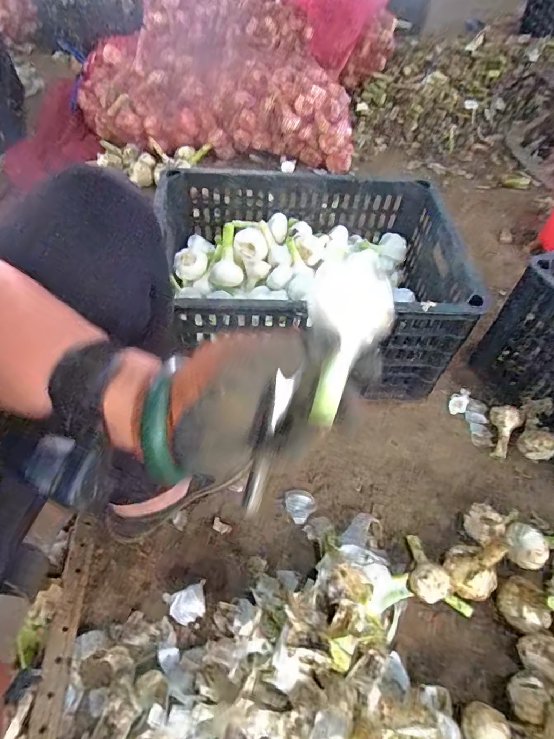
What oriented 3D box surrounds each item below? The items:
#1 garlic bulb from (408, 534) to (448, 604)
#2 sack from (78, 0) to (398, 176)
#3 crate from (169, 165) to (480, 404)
[{"bbox_3d":[0.185,0.245,0.533,0.048,0.039,0.082,1,27,-2],"label":"garlic bulb"},{"bbox_3d":[-0.093,-0.825,1.132,0.720,0.250,0.563,13,54,8],"label":"sack"},{"bbox_3d":[0.043,-0.150,0.693,0.469,0.198,0.313,6,53,3],"label":"crate"}]

